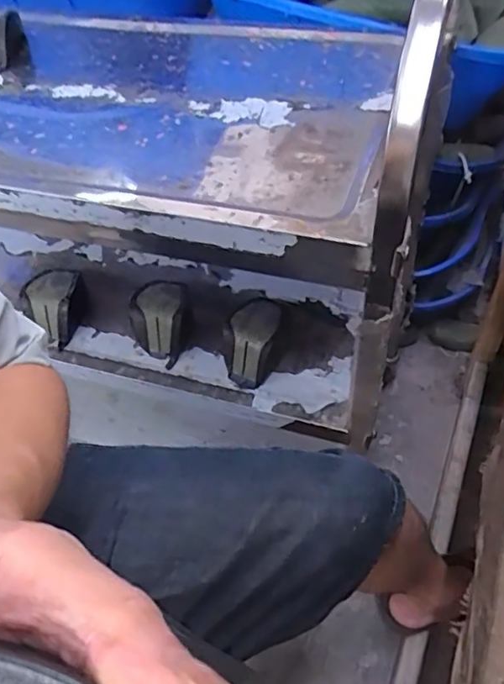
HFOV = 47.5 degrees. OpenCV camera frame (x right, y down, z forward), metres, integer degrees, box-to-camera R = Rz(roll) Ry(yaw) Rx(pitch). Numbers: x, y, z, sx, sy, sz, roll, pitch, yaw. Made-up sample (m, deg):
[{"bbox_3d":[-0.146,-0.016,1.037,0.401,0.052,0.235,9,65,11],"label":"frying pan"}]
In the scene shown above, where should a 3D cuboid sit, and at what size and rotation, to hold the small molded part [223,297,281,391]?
[{"bbox_3d":[0.002,-0.014,0.753,0.068,0.059,0.145,7,49,9],"label":"small molded part"}]

